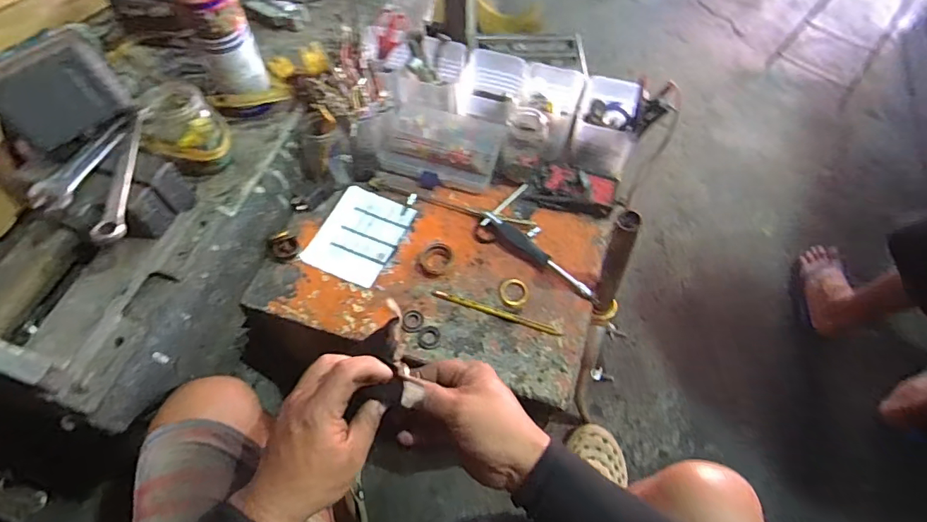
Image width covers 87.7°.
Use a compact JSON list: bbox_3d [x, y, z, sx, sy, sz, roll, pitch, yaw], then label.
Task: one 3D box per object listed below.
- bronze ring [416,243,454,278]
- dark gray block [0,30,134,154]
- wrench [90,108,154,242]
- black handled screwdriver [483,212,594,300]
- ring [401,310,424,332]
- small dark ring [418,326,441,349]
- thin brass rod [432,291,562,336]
[{"bbox_3d":[-0.039,-0.001,0.650,0.039,0.017,0.046,25,63,11],"label":"bronze ring"},{"bbox_3d":[-0.438,-0.187,0.523,0.109,0.075,0.101,-35,46,-17],"label":"dark gray block"},{"bbox_3d":[-0.358,-0.100,0.517,0.025,0.015,0.182,-4,61,-5],"label":"wrench"},{"bbox_3d":[0.100,-0.009,0.656,0.179,0.028,0.023,34,65,16],"label":"black handled screwdriver"},{"bbox_3d":[-0.065,0.076,0.613,0.028,0.008,0.030,1,61,-2],"label":"ring"},{"bbox_3d":[-0.043,0.096,0.606,0.028,0.004,0.030,1,61,-2],"label":"small dark ring"},{"bbox_3d":[0.042,0.066,0.624,0.168,0.008,0.009,18,62,8],"label":"thin brass rod"}]

